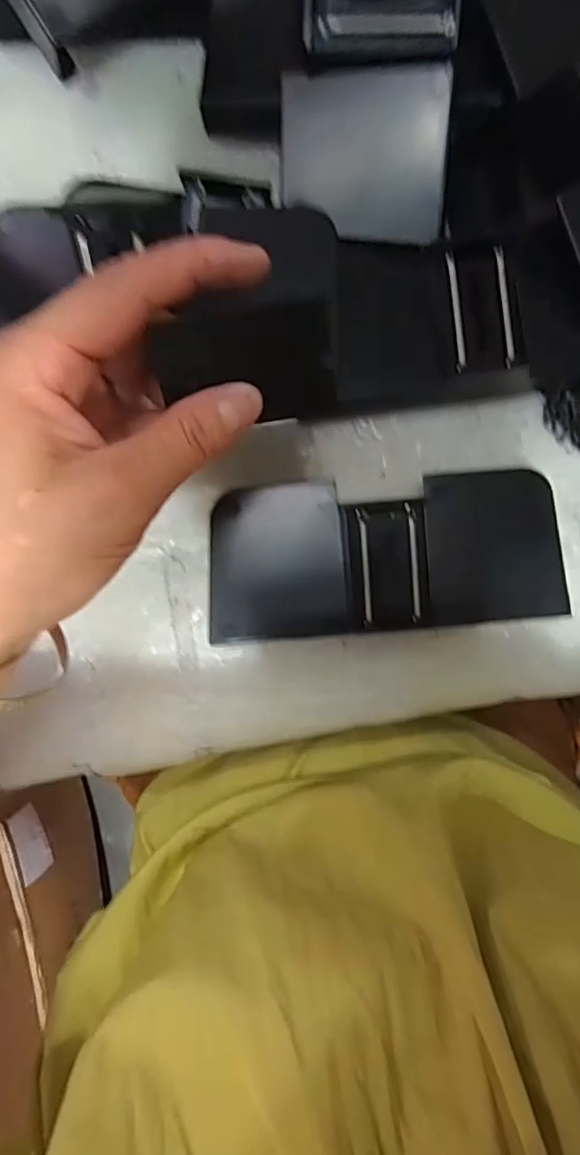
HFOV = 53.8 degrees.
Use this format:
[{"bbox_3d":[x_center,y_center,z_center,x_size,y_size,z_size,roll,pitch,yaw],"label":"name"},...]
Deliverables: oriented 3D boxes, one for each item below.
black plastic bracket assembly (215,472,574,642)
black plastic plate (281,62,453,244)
[{"bbox_3d":[0.042,-0.010,0.269,0.156,0.027,0.069,-4,92,-1],"label":"black plastic bracket assembly"},{"bbox_3d":[0.032,-0.179,0.245,0.070,0.005,0.060,5,108,7],"label":"black plastic plate"}]

